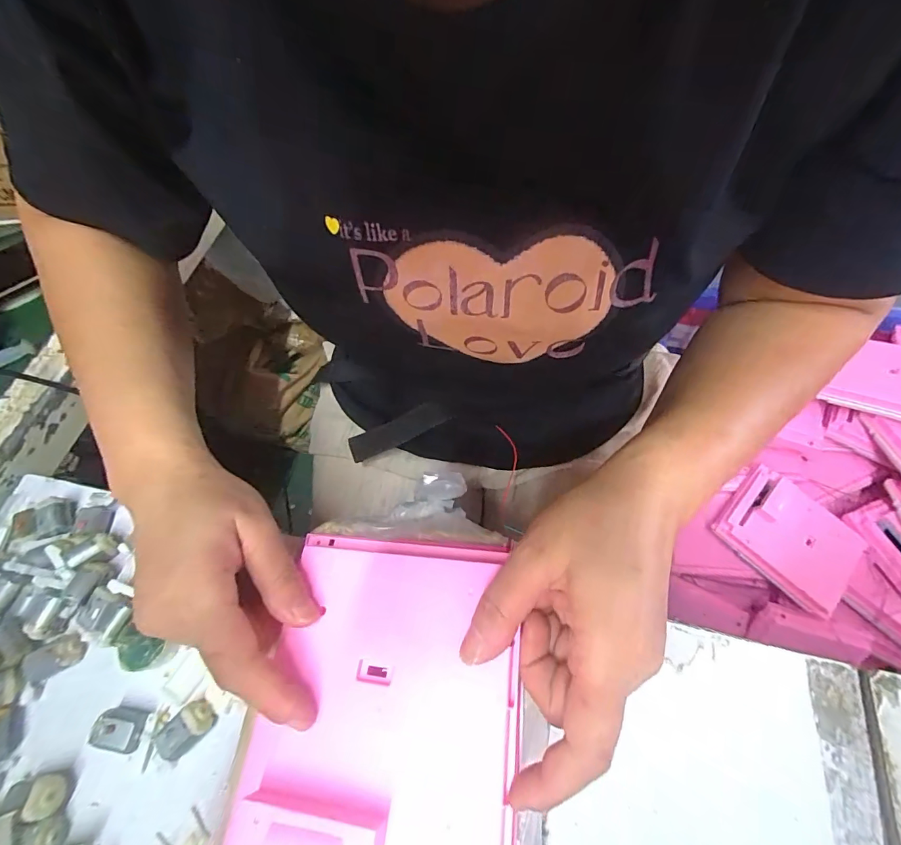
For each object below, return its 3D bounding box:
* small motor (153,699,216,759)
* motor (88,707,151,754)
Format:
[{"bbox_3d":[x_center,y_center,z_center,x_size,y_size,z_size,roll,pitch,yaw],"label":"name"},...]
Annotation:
[{"bbox_3d":[-0.155,0.181,0.252,0.030,0.014,0.019,-38,65,-15],"label":"small motor"},{"bbox_3d":[-0.196,0.183,0.254,0.028,0.013,0.021,2,62,6],"label":"motor"}]

